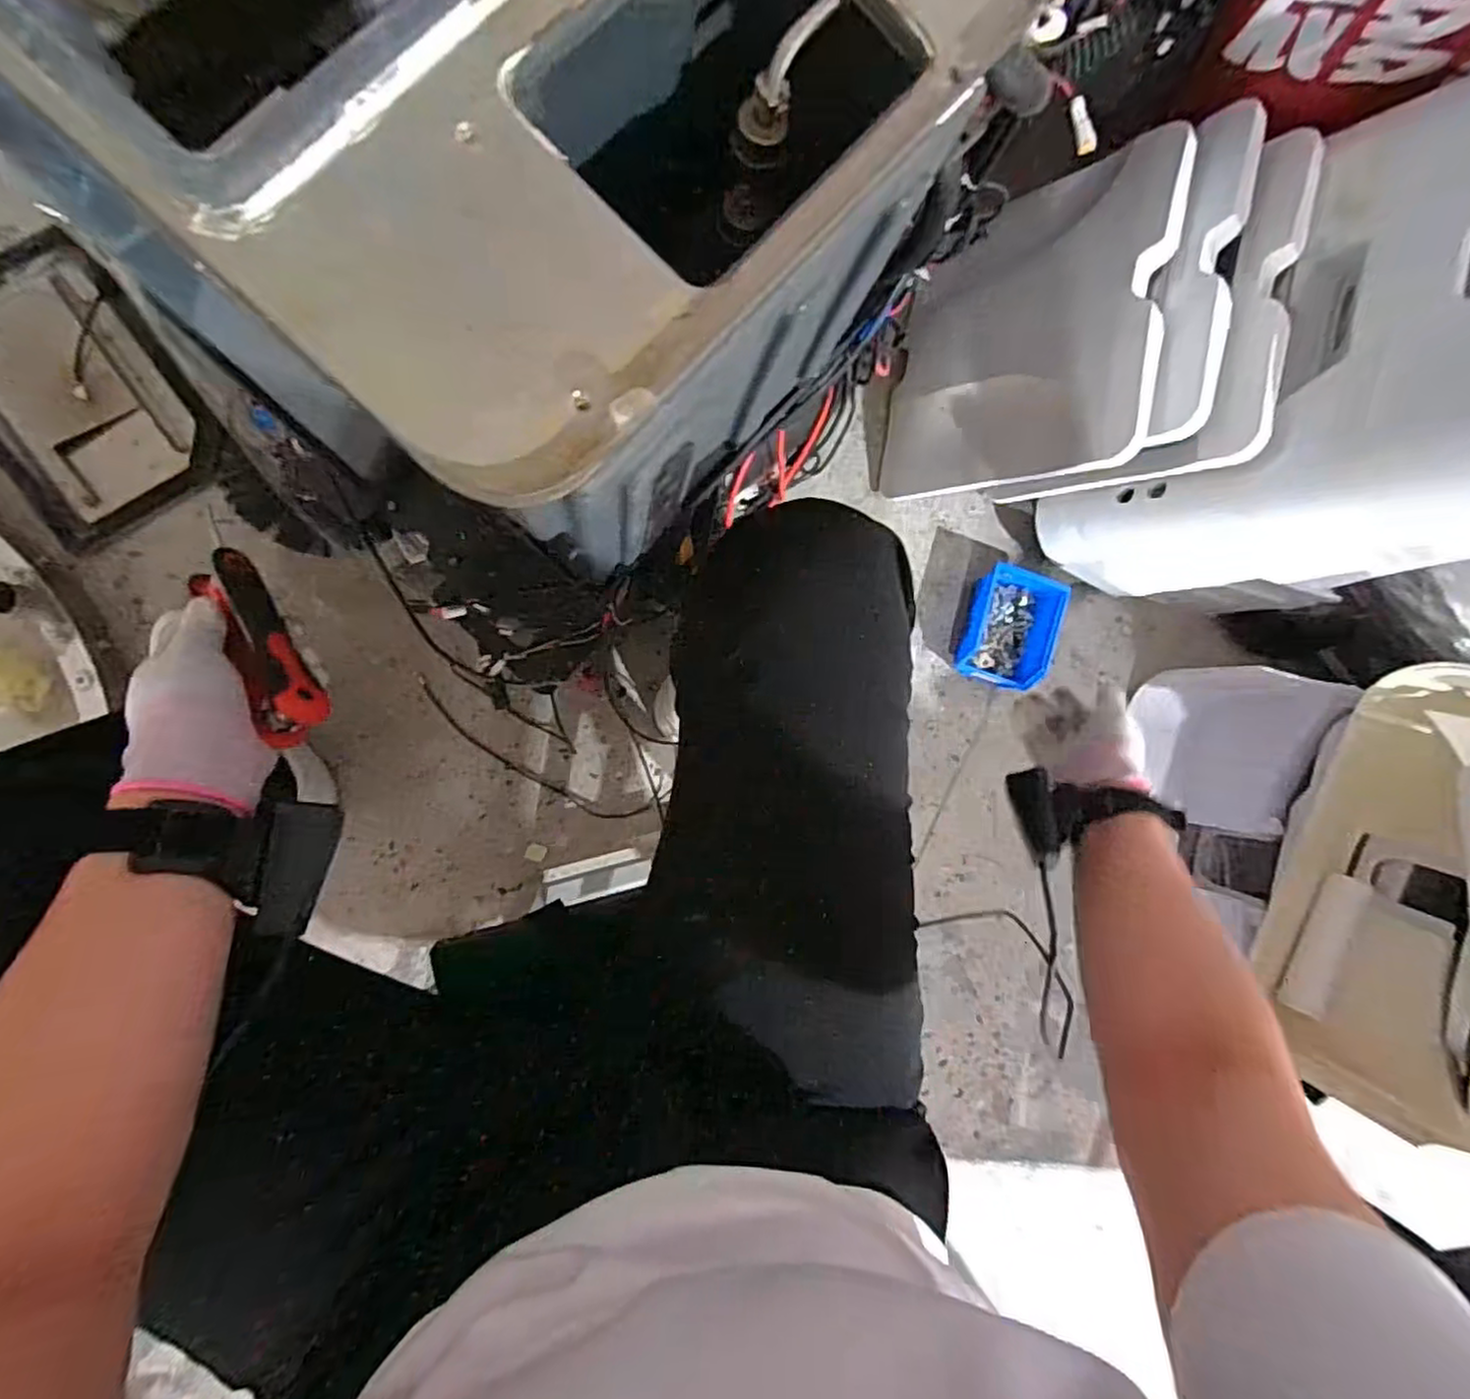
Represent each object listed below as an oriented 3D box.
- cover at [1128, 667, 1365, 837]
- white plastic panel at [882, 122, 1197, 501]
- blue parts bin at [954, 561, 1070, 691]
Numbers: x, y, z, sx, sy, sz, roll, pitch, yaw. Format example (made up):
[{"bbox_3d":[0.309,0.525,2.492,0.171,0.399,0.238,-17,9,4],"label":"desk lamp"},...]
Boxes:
[{"bbox_3d":[0.651,0.068,0.903,0.098,0.224,0.217,-7,91,-9],"label":"cover"},{"bbox_3d":[0.317,-0.416,0.788,0.029,0.307,0.343,11,90,-39],"label":"white plastic panel"},{"bbox_3d":[0.356,-0.095,0.913,0.108,0.061,0.150,15,87,-8],"label":"blue parts bin"}]

